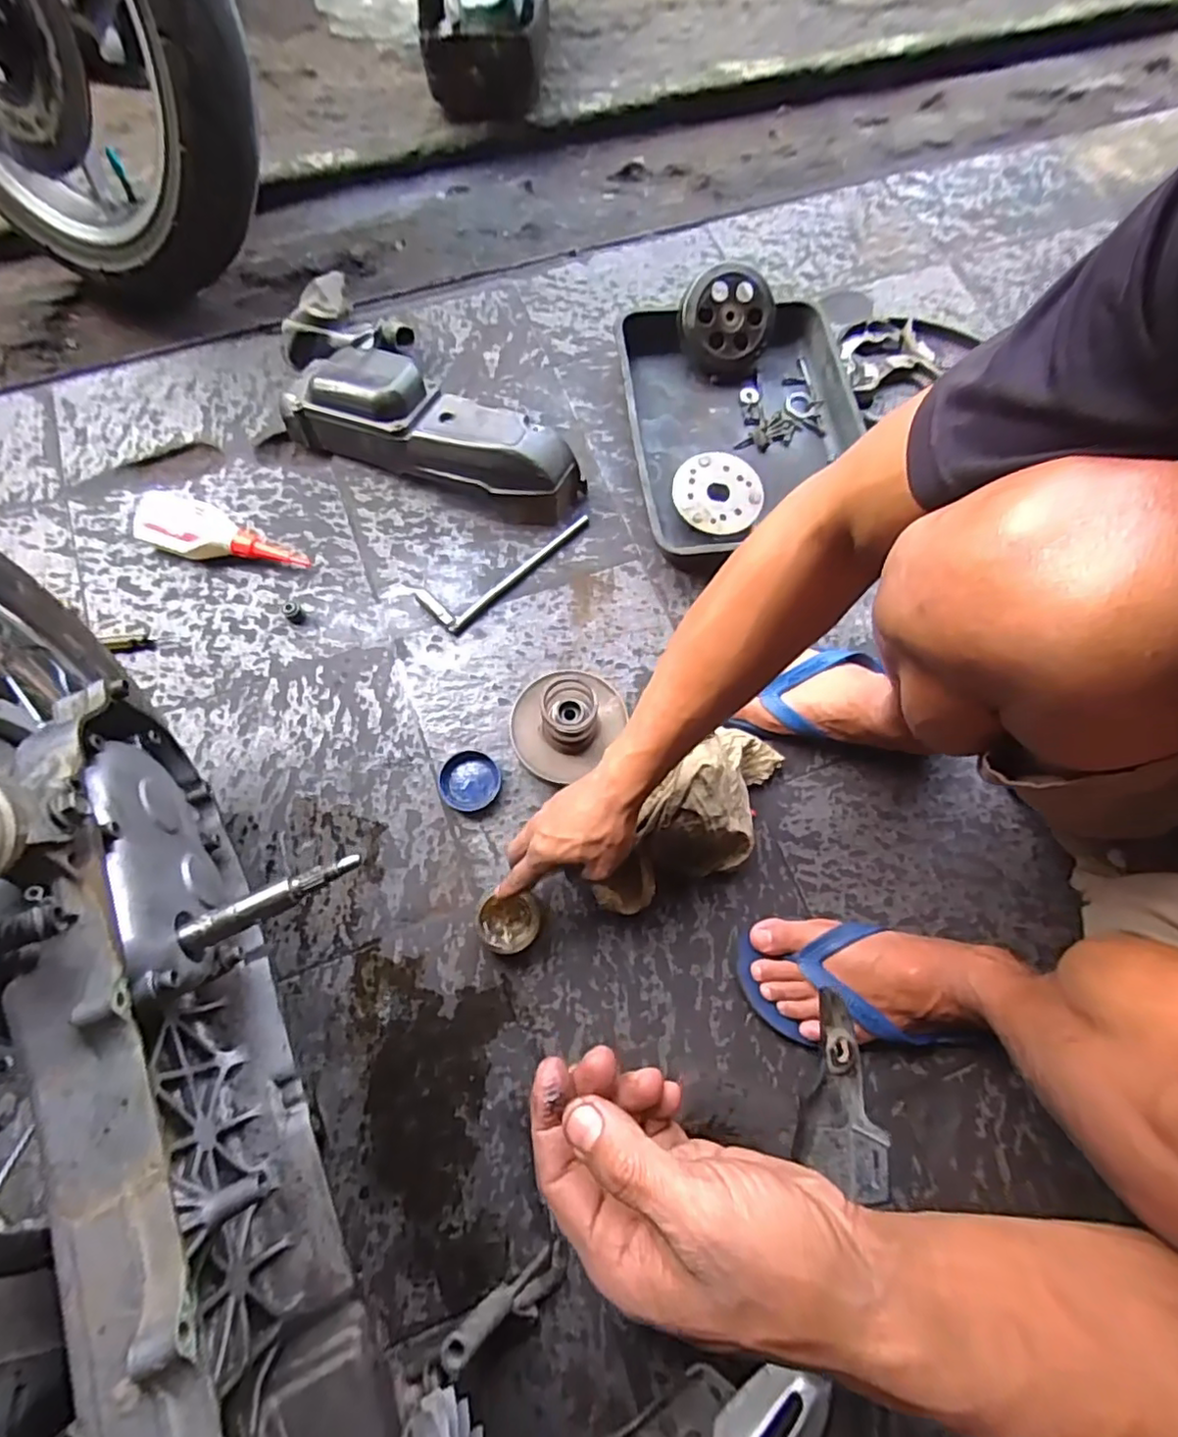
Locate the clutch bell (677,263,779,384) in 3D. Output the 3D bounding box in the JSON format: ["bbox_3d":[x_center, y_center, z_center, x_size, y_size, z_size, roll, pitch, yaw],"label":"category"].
[{"bbox_3d":[0.171,-0.489,0.770,0.119,0.045,0.122,11,109,-9],"label":"clutch bell"}]

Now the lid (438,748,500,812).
[{"bbox_3d":[-0.122,0.064,0.631,0.062,0.012,0.059,0,73,-1],"label":"lid"}]

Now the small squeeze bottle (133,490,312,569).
[{"bbox_3d":[-0.413,-0.203,0.695,0.184,0.030,0.063,15,74,3],"label":"small squeeze bottle"}]

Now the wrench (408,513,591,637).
[{"bbox_3d":[-0.097,-0.182,0.699,0.209,0.011,0.066,-43,79,-12],"label":"wrench"}]

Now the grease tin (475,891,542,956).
[{"bbox_3d":[-0.075,0.190,0.575,0.058,0.022,0.051,-2,73,-2],"label":"grease tin"}]

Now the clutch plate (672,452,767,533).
[{"bbox_3d":[0.155,-0.264,0.726,0.101,0.020,0.098,0,78,0],"label":"clutch plate"}]

